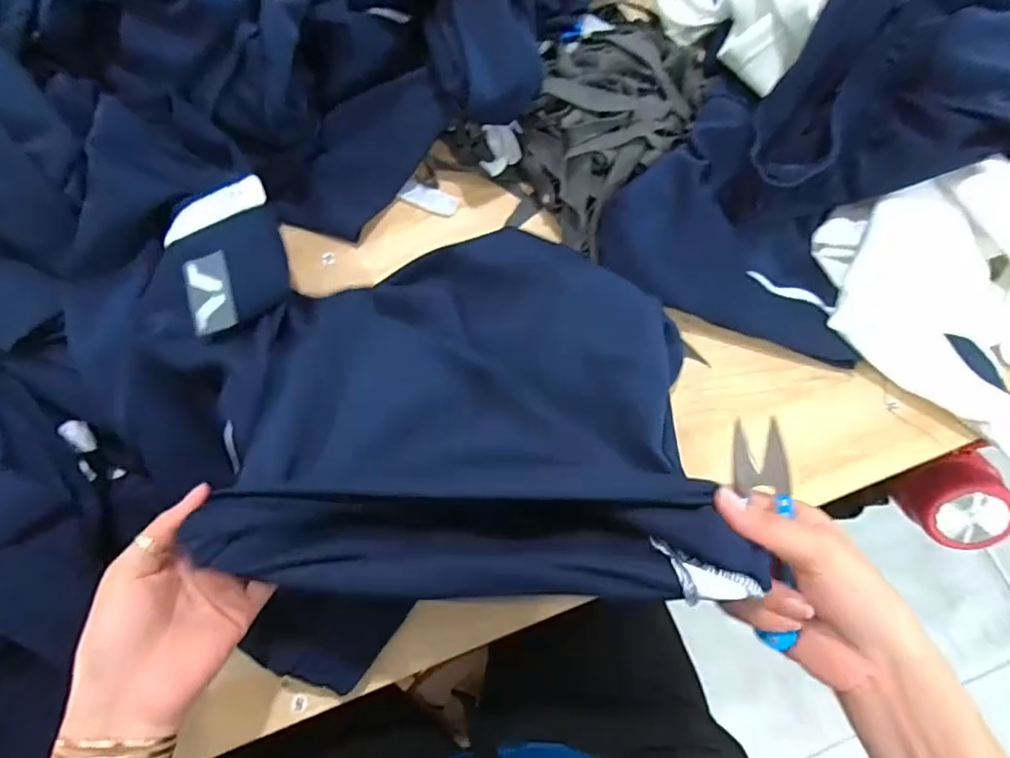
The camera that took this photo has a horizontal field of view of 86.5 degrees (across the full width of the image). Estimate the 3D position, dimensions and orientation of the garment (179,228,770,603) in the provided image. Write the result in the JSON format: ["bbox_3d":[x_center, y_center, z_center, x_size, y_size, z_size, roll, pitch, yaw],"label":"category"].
[{"bbox_3d":[-0.020,0.002,0.365,0.280,0.051,0.290,1,50,-1],"label":"garment"}]

